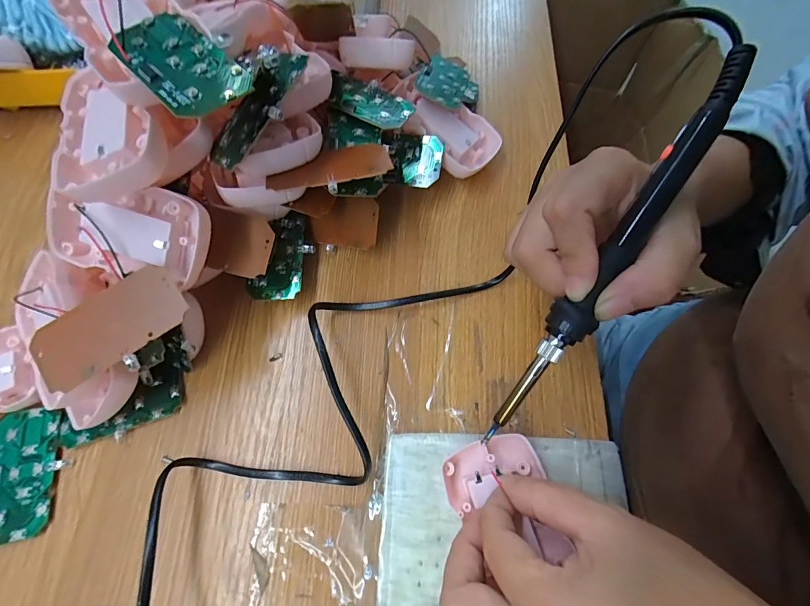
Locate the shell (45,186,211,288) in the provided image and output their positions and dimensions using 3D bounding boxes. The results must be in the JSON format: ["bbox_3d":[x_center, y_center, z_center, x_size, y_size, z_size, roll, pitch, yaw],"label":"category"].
[{"bbox_3d":[-0.158,-0.041,0.217,0.090,0.020,0.050,9,93,3],"label":"shell"}]

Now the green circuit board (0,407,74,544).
[{"bbox_3d":[-0.229,0.101,0.226,0.042,0.004,0.072,-7,69,-8],"label":"green circuit board"}]

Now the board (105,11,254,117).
[{"bbox_3d":[-0.102,-0.110,0.170,0.037,0.005,0.074,-43,74,-15],"label":"board"}]

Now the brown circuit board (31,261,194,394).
[{"bbox_3d":[-0.150,0.012,0.192,0.072,0.005,0.036,-33,85,-11],"label":"brown circuit board"}]

